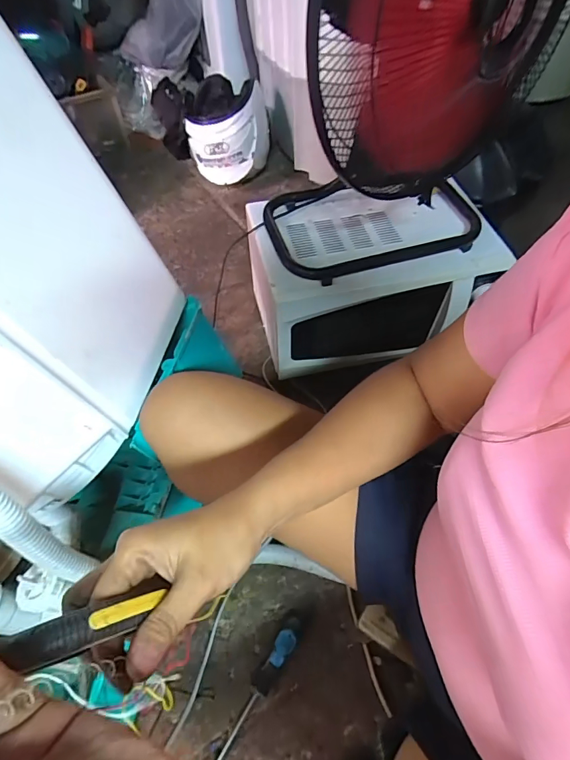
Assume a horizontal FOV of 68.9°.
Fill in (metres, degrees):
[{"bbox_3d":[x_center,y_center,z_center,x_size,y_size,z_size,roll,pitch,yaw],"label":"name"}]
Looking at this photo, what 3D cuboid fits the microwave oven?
[{"bbox_3d":[0.152,-0.234,0.876,0.412,0.250,0.288,-12,60,-8],"label":"microwave oven"}]

